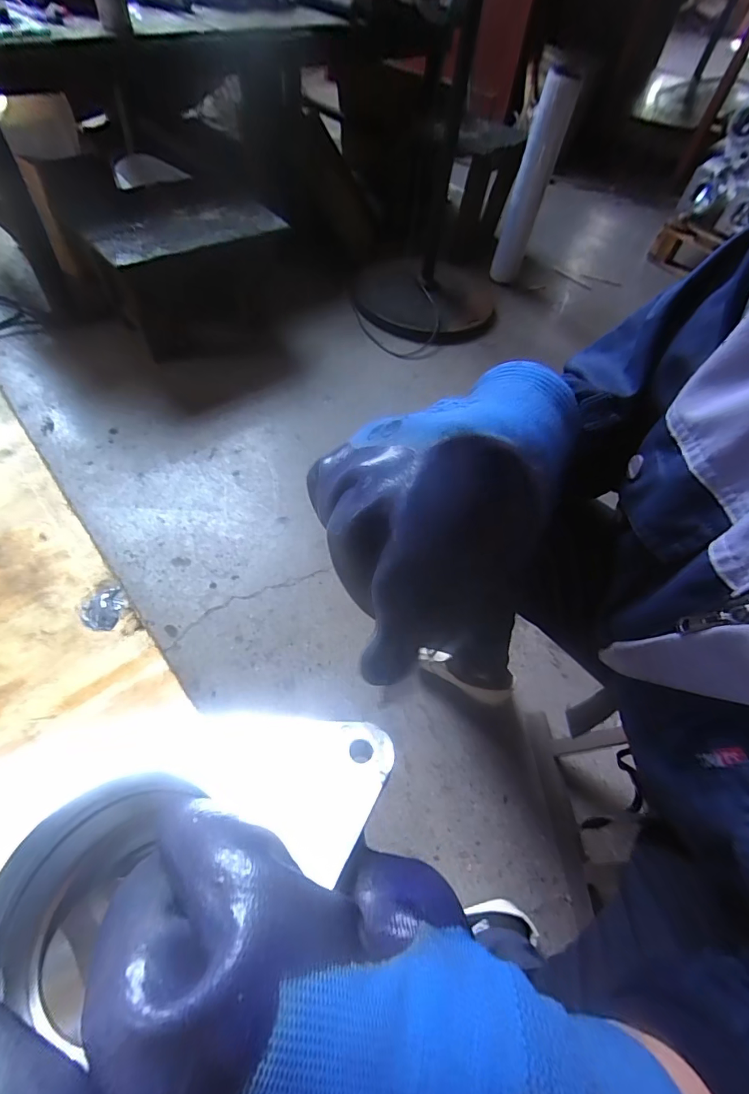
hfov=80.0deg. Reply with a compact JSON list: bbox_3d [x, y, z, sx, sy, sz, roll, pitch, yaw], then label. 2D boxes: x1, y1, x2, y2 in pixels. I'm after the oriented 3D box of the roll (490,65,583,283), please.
[{"bbox_3d":[0.454,-1.050,1.294,0.095,0.474,0.092,18,56,5],"label":"roll"}]

